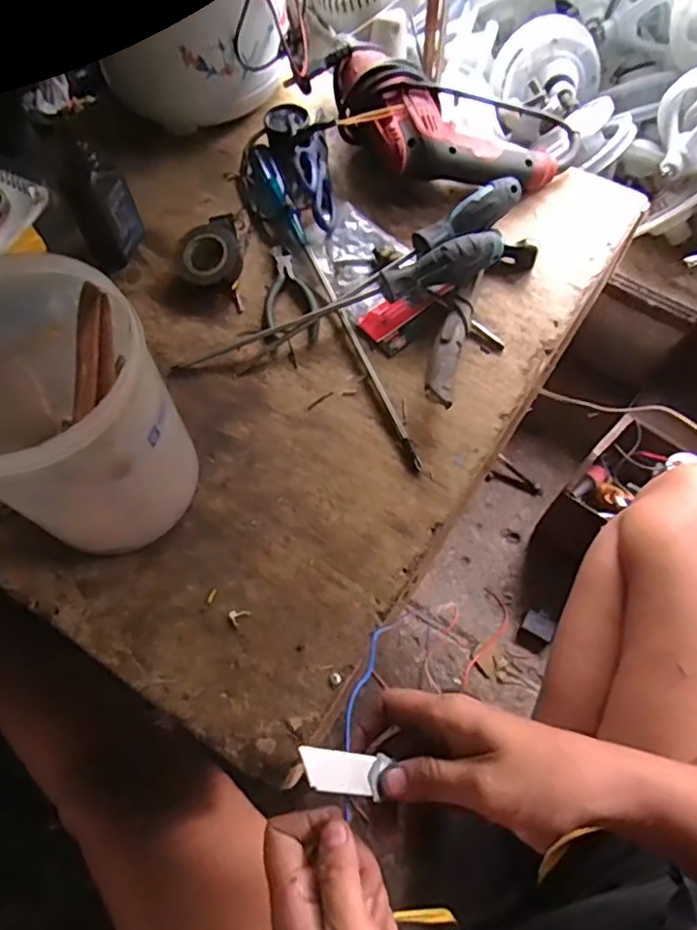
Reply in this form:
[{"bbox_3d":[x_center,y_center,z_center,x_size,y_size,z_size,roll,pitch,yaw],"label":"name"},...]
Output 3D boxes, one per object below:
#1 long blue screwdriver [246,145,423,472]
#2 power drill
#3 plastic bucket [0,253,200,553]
[{"bbox_3d":[-0.026,-0.166,0.558,0.028,0.029,0.397,-21,65,-10],"label":"long blue screwdriver"},{"bbox_3d":[0.075,-0.330,0.607,0.245,0.075,0.121,35,69,16],"label":"power drill"},{"bbox_3d":[-0.187,-0.025,0.408,0.145,0.178,0.131,29,67,14],"label":"plastic bucket"}]

